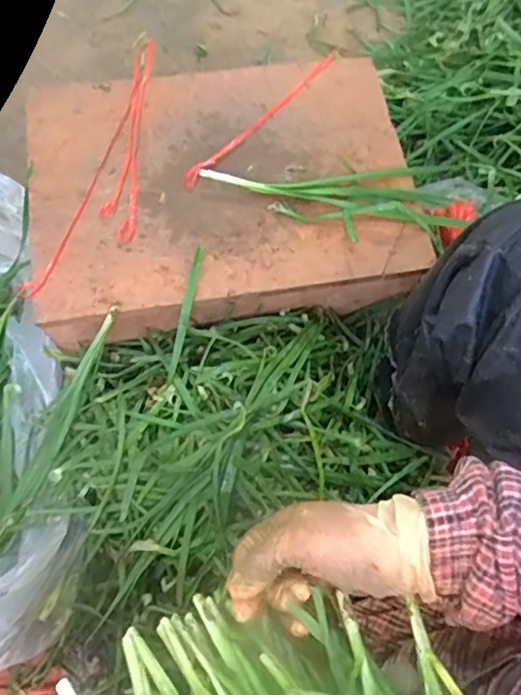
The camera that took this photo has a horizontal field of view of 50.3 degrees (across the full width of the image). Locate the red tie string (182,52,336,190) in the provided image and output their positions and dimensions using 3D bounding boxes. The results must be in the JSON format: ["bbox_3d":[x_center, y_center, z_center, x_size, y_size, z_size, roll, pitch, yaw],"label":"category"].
[{"bbox_3d":[0.004,-0.283,0.685,0.267,0.016,0.026,-42,76,-16],"label":"red tie string"}]

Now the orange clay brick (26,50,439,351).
[{"bbox_3d":[-0.051,-0.203,0.699,0.445,0.106,0.358,-8,69,-6],"label":"orange clay brick"}]

